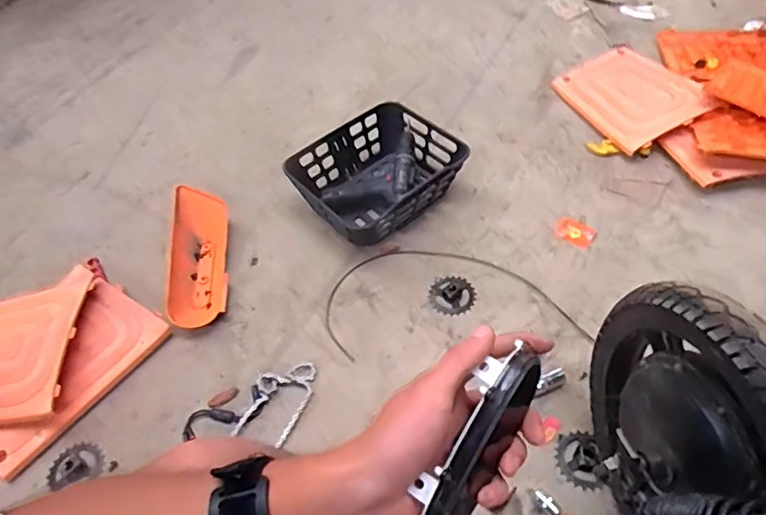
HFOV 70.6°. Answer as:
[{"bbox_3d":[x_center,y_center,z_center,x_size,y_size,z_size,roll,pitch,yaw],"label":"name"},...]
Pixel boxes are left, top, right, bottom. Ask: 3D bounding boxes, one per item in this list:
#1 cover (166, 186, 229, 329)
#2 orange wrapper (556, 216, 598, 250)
[{"bbox_3d":[-0.375,-0.004,1.091,0.119,0.059,0.325,-9,53,-1],"label":"cover"},{"bbox_3d":[0.388,-0.052,1.091,0.077,0.010,0.059,29,61,24],"label":"orange wrapper"}]

